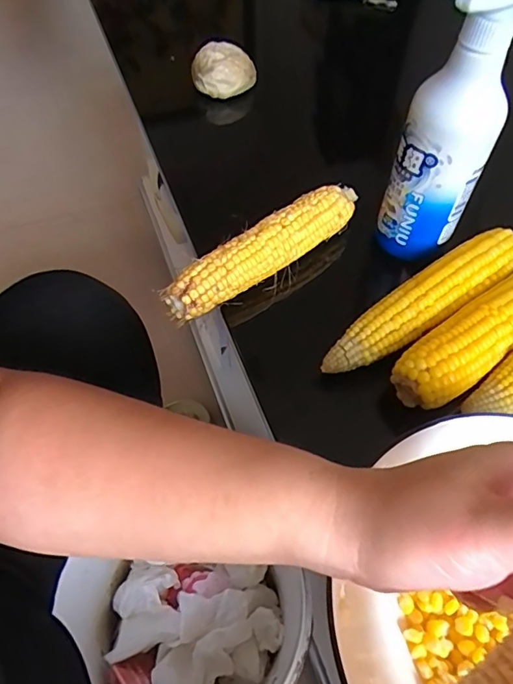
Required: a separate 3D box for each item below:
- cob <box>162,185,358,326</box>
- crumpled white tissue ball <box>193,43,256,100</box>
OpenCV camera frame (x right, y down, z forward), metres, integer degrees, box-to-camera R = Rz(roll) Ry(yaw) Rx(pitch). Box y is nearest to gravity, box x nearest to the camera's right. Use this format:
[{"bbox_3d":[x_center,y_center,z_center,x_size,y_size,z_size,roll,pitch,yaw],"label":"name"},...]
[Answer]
[{"bbox_3d":[0.012,-0.080,0.408,0.195,0.035,0.032,-32,61,-20],"label":"cob"},{"bbox_3d":[-0.040,-0.321,0.572,0.076,0.042,0.040,2,56,2],"label":"crumpled white tissue ball"}]

